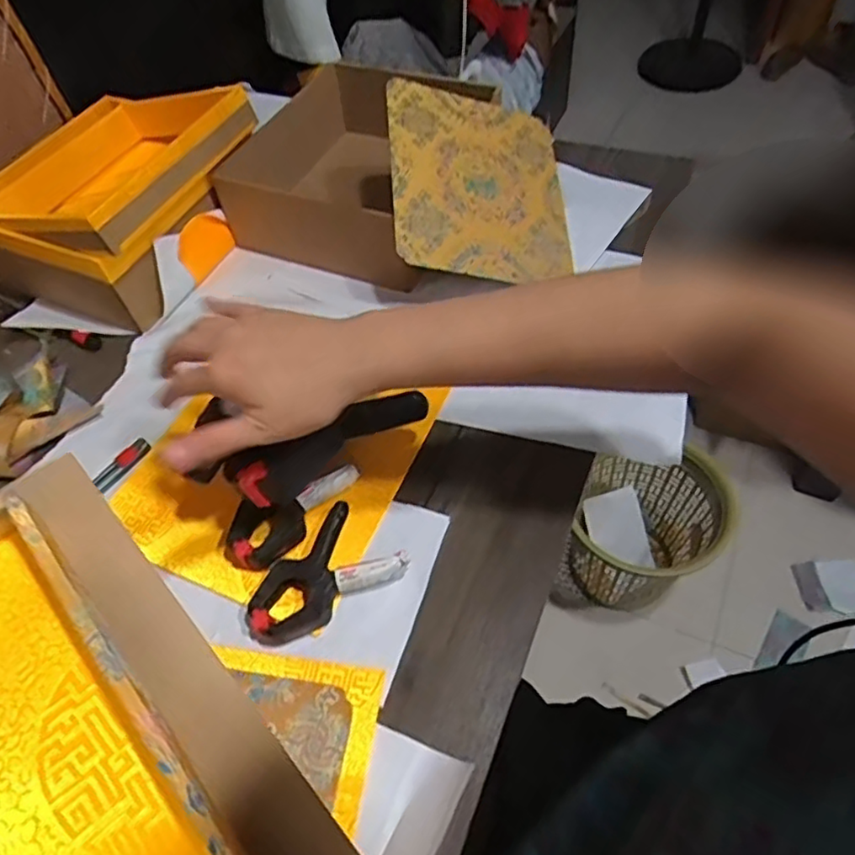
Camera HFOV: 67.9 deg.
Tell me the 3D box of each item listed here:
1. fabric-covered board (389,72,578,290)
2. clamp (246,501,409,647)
[{"bbox_3d":[0.055,-0.238,0.617,0.178,0.010,0.215,5,66,-25],"label":"fabric-covered board"},{"bbox_3d":[-0.077,0.114,0.458,0.072,0.019,0.108,37,65,27],"label":"clamp"}]

